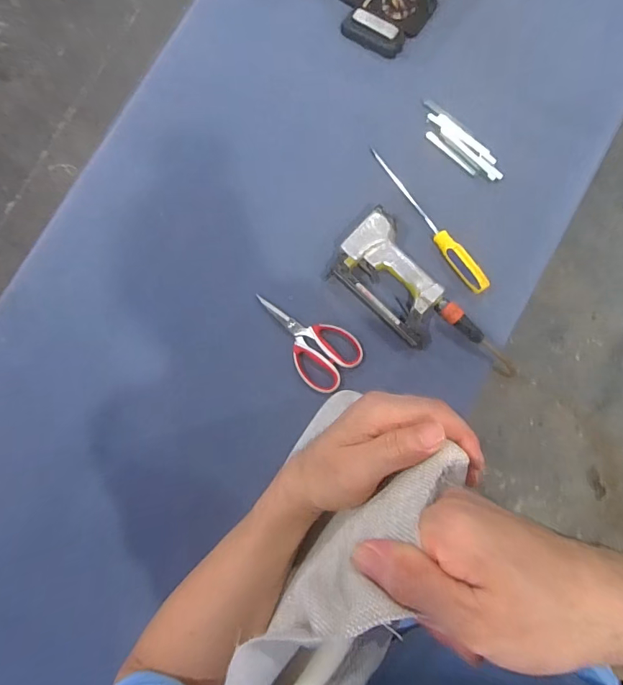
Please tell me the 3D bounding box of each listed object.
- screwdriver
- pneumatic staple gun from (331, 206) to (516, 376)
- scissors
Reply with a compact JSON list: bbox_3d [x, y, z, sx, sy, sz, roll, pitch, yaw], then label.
[{"bbox_3d":[0.191,-0.202,0.670,0.034,0.026,0.286,-31,83,1],"label":"screwdriver"},{"bbox_3d":[0.173,-0.058,0.650,0.312,0.036,0.126,44,89,7],"label":"pneumatic staple gun"},{"bbox_3d":[-0.011,-0.010,0.666,0.181,0.010,0.101,43,89,7],"label":"scissors"}]

